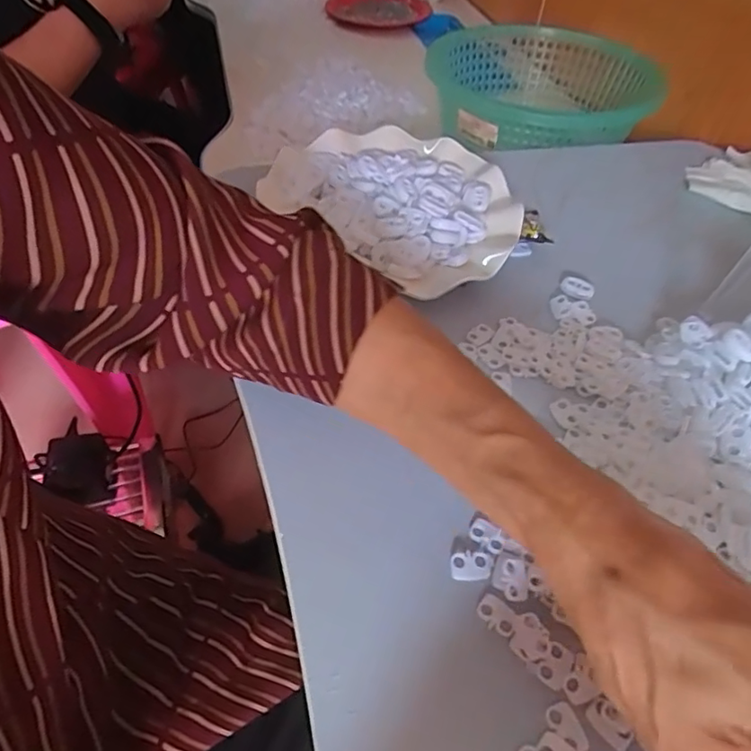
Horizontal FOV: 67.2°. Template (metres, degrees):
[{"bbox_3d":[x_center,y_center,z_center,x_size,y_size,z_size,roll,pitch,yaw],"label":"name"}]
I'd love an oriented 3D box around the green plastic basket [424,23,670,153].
[{"bbox_3d":[0.169,-0.306,0.604,0.212,0.077,0.278,-16,52,-16],"label":"green plastic basket"}]

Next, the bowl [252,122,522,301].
[{"bbox_3d":[0.021,-0.124,0.415,0.179,0.034,0.162,36,56,24],"label":"bowl"}]

